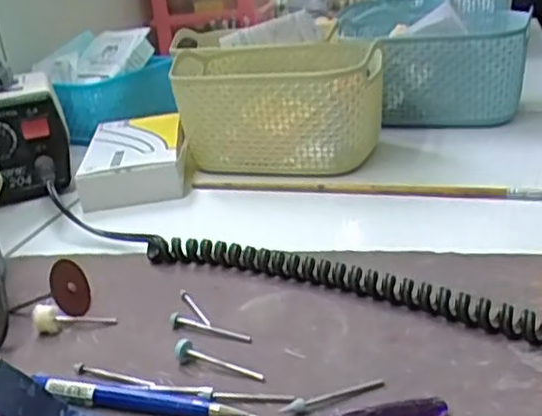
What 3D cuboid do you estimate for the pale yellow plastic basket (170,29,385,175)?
[{"bbox_3d":[0.001,-0.085,0.588,0.175,0.086,0.136,3,24,21],"label":"pale yellow plastic basket"}]

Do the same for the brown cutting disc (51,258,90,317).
[{"bbox_3d":[-0.109,0.043,0.381,0.004,0.032,0.032,-21,33,21],"label":"brown cutting disc"}]

